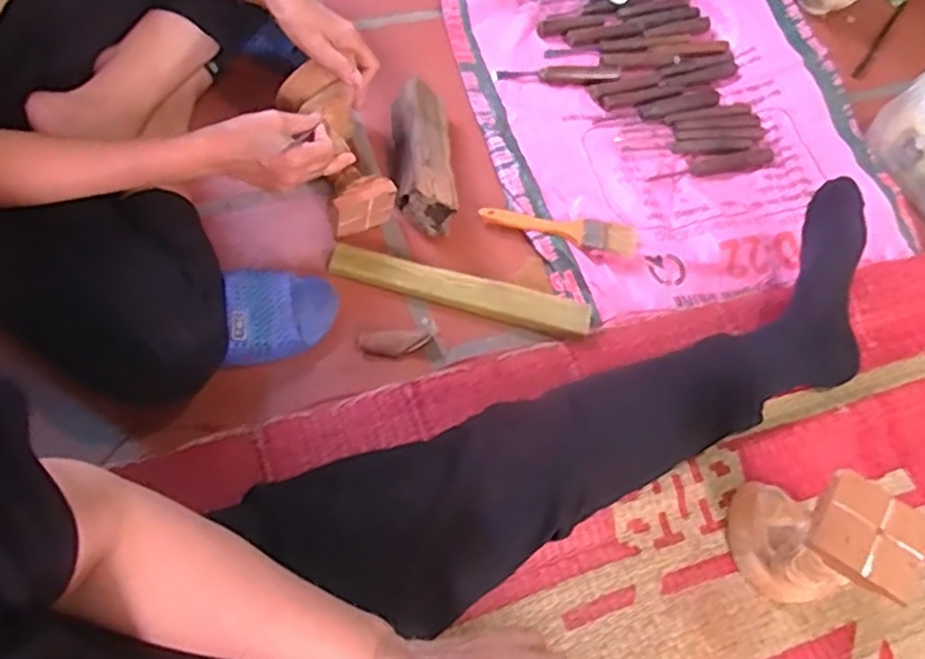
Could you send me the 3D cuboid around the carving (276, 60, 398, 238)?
[{"bbox_3d":[-0.138,-0.199,0.797,0.080,0.094,0.178,-23,84,-14],"label":"carving"}]

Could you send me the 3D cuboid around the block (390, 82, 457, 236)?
[{"bbox_3d":[-0.046,-0.196,0.820,0.064,0.059,0.182,-3,63,-7],"label":"block"}]

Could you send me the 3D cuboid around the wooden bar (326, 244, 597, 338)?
[{"bbox_3d":[-0.002,-0.043,0.775,0.281,0.021,0.040,14,62,2],"label":"wooden bar"}]

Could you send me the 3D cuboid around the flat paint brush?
[{"bbox_3d":[0.109,-0.114,0.816,0.176,0.014,0.038,9,62,-1],"label":"flat paint brush"}]

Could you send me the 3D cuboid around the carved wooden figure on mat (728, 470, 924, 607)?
[{"bbox_3d":[0.295,0.180,0.599,0.073,0.163,0.112,-36,71,-21],"label":"carved wooden figure on mat"}]

